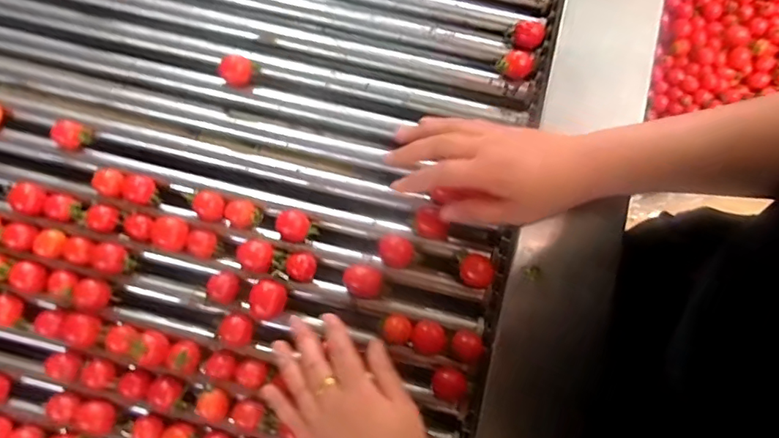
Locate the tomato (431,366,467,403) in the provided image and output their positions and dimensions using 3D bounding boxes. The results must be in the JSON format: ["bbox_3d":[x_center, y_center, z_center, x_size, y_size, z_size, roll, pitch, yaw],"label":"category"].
[{"bbox_3d":[0.049,0.137,0.444,0.029,0.019,0.025,23,80,5],"label":"tomato"}]

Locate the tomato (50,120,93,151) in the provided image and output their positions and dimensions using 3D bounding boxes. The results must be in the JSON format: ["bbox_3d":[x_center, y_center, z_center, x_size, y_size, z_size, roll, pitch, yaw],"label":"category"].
[{"bbox_3d":[-0.288,-0.075,0.486,0.034,0.018,0.025,28,81,5],"label":"tomato"}]

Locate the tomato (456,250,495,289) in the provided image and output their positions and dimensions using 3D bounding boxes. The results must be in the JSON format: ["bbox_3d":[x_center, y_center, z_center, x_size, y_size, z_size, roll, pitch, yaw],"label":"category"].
[{"bbox_3d":[0.072,0.044,0.459,0.033,0.022,0.027,19,80,4],"label":"tomato"}]

